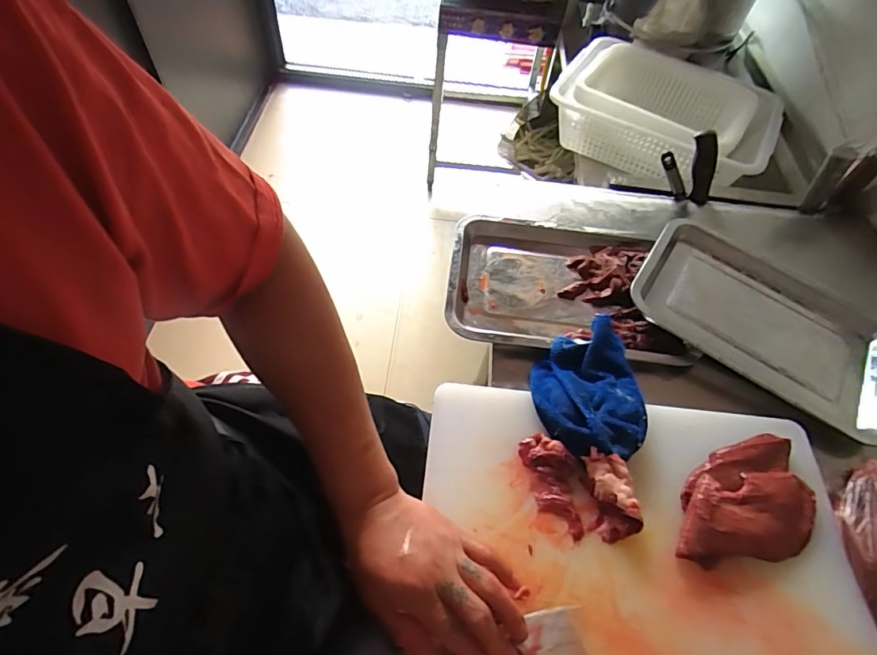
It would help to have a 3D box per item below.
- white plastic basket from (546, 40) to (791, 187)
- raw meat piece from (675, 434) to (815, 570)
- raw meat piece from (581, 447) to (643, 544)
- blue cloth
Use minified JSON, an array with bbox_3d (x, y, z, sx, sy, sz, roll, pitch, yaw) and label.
[{"bbox_3d":[0.427,-0.406,0.922,0.388,0.107,0.309,32,60,16],"label":"white plastic basket"},{"bbox_3d":[0.286,0.167,0.459,0.150,0.026,0.101,-10,57,-12],"label":"raw meat piece"},{"bbox_3d":[0.162,0.156,0.450,0.039,0.021,0.080,-5,70,-9],"label":"raw meat piece"},{"bbox_3d":[0.158,0.060,0.518,0.114,0.037,0.160,-4,56,-8],"label":"blue cloth"}]

